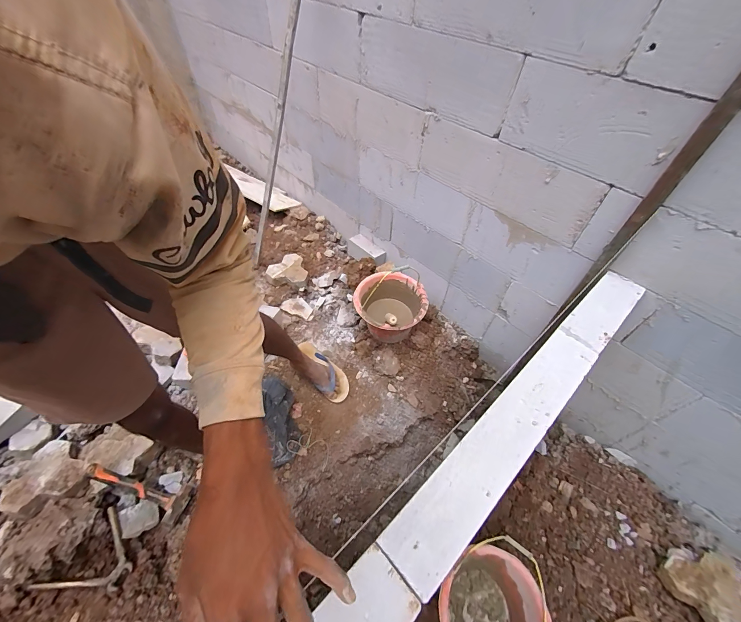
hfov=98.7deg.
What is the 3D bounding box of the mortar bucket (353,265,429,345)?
[{"bbox_3d":[0.076,-0.002,1.317,0.273,0.222,0.293,1,51,-2],"label":"mortar bucket"}]

